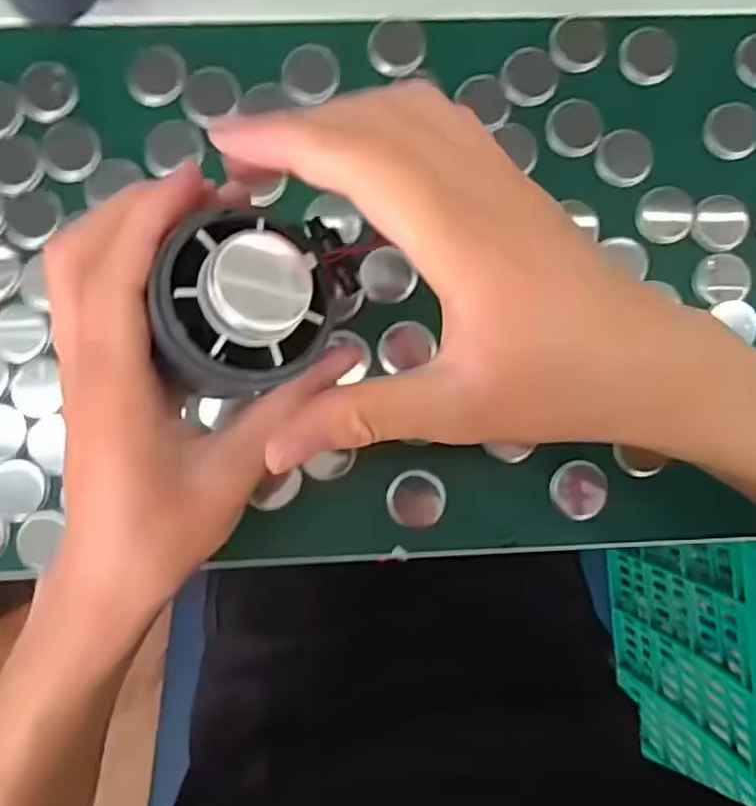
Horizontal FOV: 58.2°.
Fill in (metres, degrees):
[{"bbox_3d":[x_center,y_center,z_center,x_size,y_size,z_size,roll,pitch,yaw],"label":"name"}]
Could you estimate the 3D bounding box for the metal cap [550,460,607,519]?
[{"bbox_3d":[0.111,0.048,0.374,0.031,0.004,0.032,0,87,-3],"label":"metal cap"}]

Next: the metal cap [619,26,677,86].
[{"bbox_3d":[0.154,-0.197,0.385,0.032,0.007,0.028,6,87,-2],"label":"metal cap"}]

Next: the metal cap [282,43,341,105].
[{"bbox_3d":[-0.037,-0.183,0.376,0.031,0.007,0.036,-2,87,-3],"label":"metal cap"}]

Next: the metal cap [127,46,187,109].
[{"bbox_3d":[-0.121,-0.179,0.373,0.028,0.004,0.032,20,86,-2],"label":"metal cap"}]

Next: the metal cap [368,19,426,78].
[{"bbox_3d":[0.011,-0.200,0.380,0.031,0.005,0.031,0,87,-3],"label":"metal cap"}]

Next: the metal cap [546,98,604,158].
[{"bbox_3d":[0.111,-0.155,0.381,0.031,0.005,0.032,0,87,-3],"label":"metal cap"}]

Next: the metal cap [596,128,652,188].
[{"bbox_3d":[0.139,-0.139,0.382,0.031,0.006,0.032,0,87,-3],"label":"metal cap"}]

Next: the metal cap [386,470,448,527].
[{"bbox_3d":[0.021,0.052,0.368,0.031,0.004,0.030,0,87,-3],"label":"metal cap"}]

